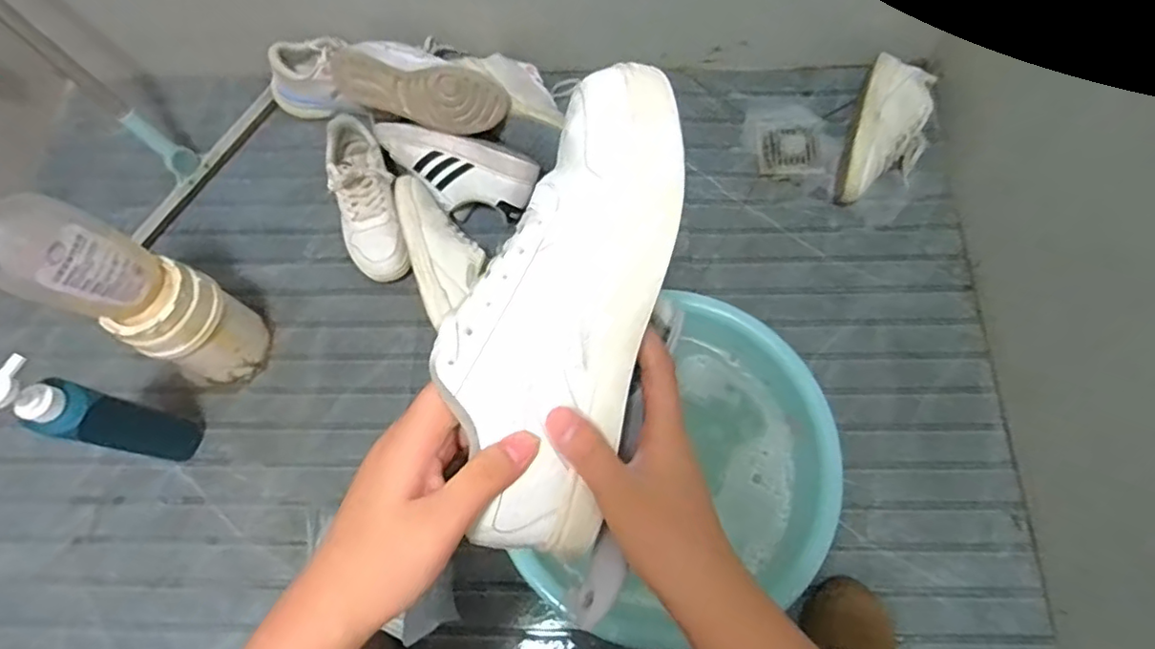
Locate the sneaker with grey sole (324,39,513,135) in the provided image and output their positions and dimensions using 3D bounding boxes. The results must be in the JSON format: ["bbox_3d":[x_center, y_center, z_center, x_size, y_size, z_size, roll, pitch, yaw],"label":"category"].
[{"bbox_3d":[-0.217,-0.341,0.856,0.247,0.086,0.084,16,70,6],"label":"sneaker with grey sole"}]

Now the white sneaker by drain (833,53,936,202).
[{"bbox_3d":[0.446,-0.269,0.878,0.111,0.090,0.216,19,71,10],"label":"white sneaker by drain"}]

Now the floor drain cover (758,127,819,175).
[{"bbox_3d":[0.324,-0.268,0.934,0.087,0.009,0.076,0,69,3],"label":"floor drain cover"}]

